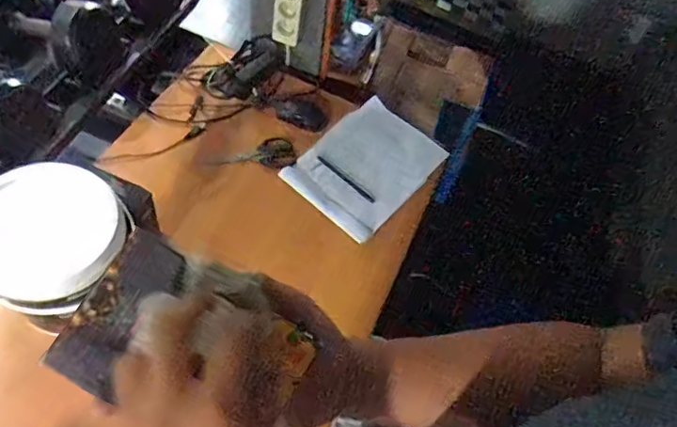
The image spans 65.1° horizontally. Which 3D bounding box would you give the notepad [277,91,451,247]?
[{"bbox_3d":[0.066,-0.108,1.141,0.226,0.026,0.340,37,53,10],"label":"notepad"}]

